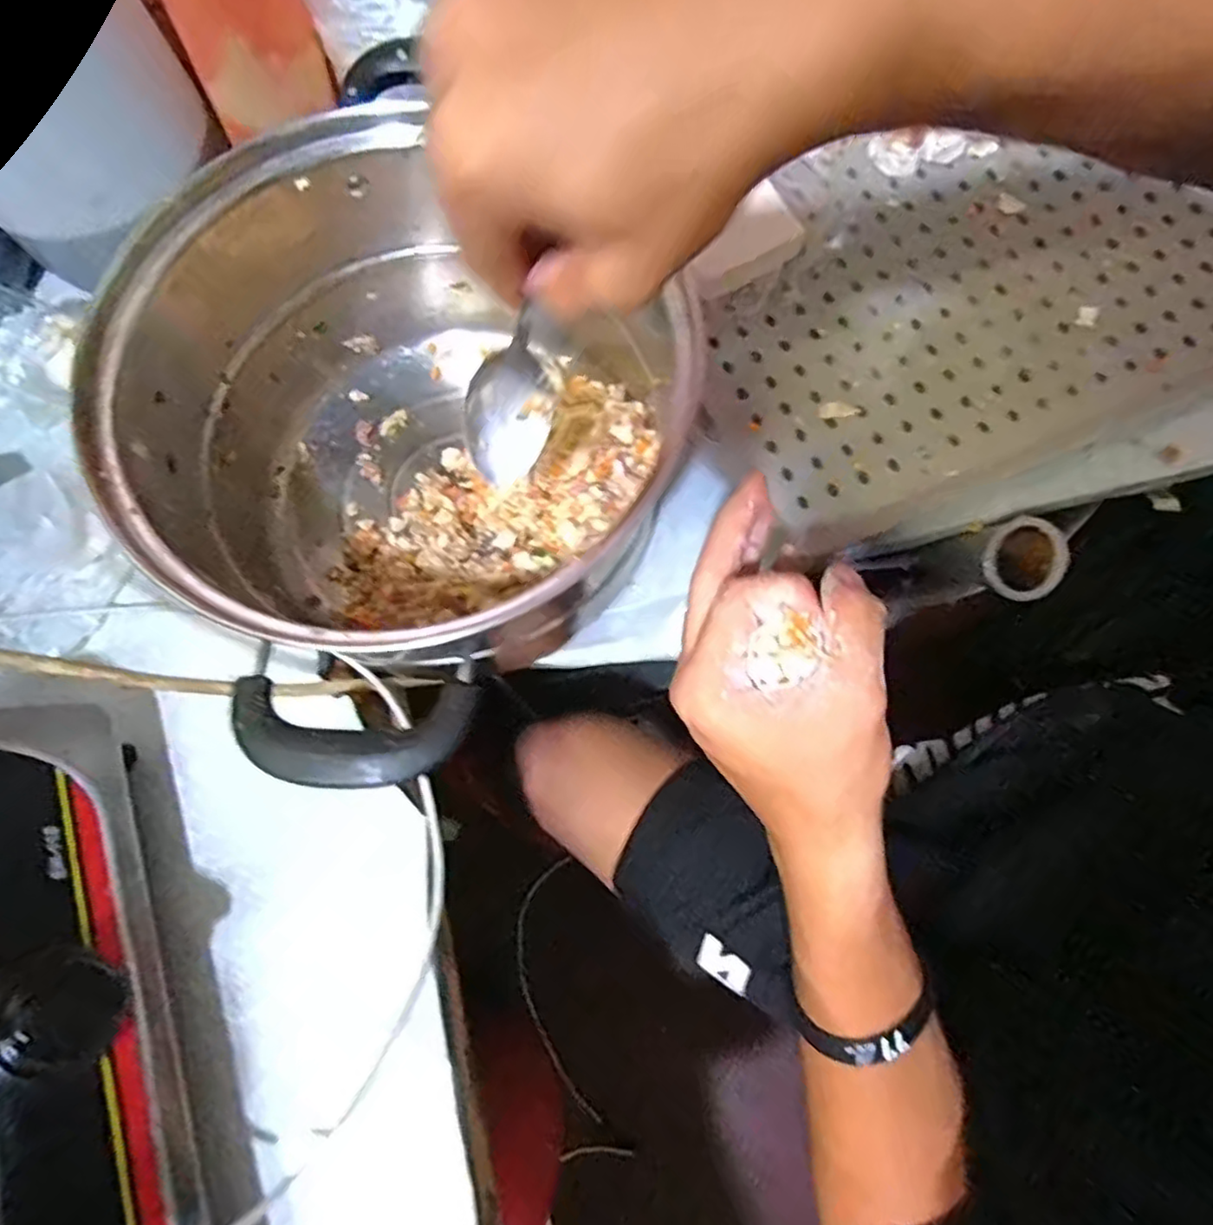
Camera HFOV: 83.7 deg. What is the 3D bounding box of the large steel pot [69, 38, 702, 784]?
[{"bbox_3d":[-0.109,-0.080,0.346,0.247,0.145,0.244,37,80,10],"label":"large steel pot"}]

